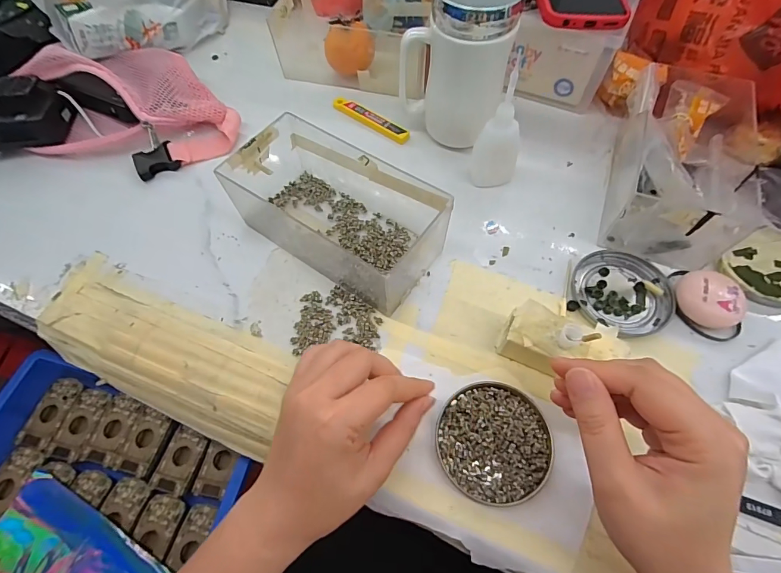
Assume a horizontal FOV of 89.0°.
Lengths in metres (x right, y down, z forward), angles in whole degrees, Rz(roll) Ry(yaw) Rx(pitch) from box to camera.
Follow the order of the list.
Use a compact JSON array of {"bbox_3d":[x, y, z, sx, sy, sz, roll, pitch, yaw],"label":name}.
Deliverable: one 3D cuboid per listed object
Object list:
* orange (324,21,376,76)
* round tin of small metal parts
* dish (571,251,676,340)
[{"bbox_3d":[-0.047,-0.276,0.467,0.056,0.049,0.052,-6,61,-2],"label":"orange"},{"bbox_3d":[0.072,0.108,0.279,0.076,0.014,0.077,0,60,1],"label":"round tin of small metal parts"},{"bbox_3d":[0.195,0.004,0.337,0.076,0.007,0.078,0,60,1],"label":"dish"}]

